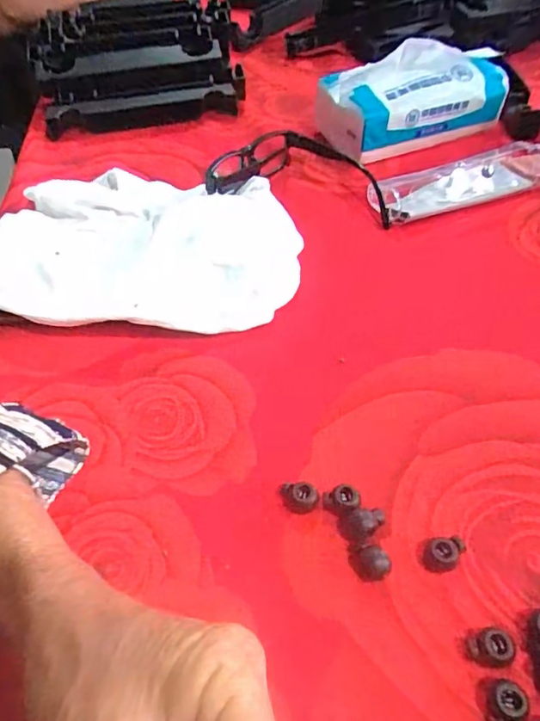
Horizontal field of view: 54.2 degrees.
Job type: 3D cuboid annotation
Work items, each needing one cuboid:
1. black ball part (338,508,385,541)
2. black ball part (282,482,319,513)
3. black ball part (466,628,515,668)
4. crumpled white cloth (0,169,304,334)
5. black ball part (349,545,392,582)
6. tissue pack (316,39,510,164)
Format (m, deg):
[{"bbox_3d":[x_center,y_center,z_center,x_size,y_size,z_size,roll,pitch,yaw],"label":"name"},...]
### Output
[{"bbox_3d":[0.046,0.082,0.262,0.023,0.012,0.015,-2,49,2],"label":"black ball part"},{"bbox_3d":[0.015,0.071,0.275,0.019,0.012,0.012,4,49,7],"label":"black ball part"},{"bbox_3d":[0.094,0.122,0.225,0.017,0.013,0.012,-3,49,1],"label":"black ball part"},{"bbox_3d":[-0.105,-0.087,0.400,0.253,0.040,0.171,5,49,8],"label":"crumpled white cloth"},{"bbox_3d":[0.047,0.096,0.250,0.019,0.012,0.013,12,51,14],"label":"black ball part"},{"bbox_3d":[0.128,-0.254,0.506,0.168,0.078,0.092,-21,51,-14],"label":"tissue pack"}]

